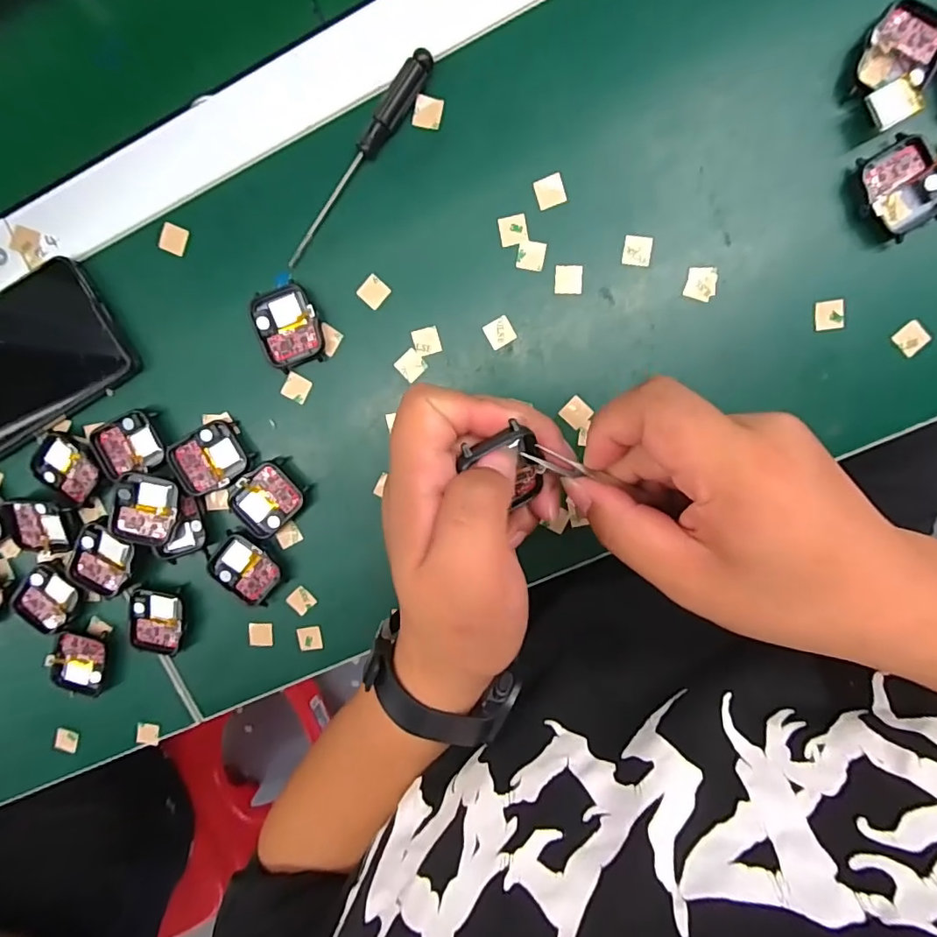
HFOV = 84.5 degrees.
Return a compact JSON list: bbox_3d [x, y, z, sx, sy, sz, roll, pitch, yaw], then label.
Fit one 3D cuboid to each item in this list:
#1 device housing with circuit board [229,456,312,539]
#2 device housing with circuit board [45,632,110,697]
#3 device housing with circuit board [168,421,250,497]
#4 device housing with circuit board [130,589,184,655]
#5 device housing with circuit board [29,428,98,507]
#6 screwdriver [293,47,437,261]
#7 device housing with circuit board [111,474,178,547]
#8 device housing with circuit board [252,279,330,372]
[{"bbox_3d":[-0.125,0.018,0.324,0.047,0.012,0.036,-43,93,8],"label":"device housing with circuit board"},{"bbox_3d":[-0.261,0.131,0.347,0.037,0.009,0.041,12,98,2],"label":"device housing with circuit board"},{"bbox_3d":[-0.160,-0.006,0.319,0.042,0.010,0.037,-31,96,-5],"label":"device housing with circuit board"},{"bbox_3d":[-0.206,0.103,0.341,0.034,0.009,0.043,9,98,3],"label":"device housing with circuit board"},{"bbox_3d":[-0.256,-0.001,0.328,0.042,0.007,0.039,32,98,-1],"label":"device housing with circuit board"},{"bbox_3d":[-0.063,-0.171,0.288,0.010,0.014,0.131,40,98,-2],"label":"screwdriver"},{"bbox_3d":[-0.199,0.025,0.319,0.036,0.010,0.041,16,94,-15],"label":"device housing with circuit board"},{"bbox_3d":[-0.106,-0.083,0.305,0.036,0.014,0.044,-15,96,6],"label":"device housing with circuit board"}]

